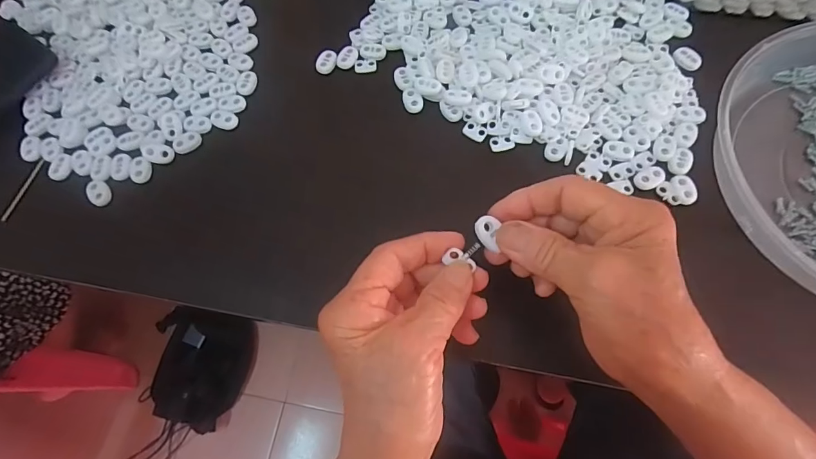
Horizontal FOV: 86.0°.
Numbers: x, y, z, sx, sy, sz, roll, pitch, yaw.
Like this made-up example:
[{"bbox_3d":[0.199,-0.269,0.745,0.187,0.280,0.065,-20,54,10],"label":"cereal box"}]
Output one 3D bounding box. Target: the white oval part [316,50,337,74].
[{"bbox_3d":[-0.069,-0.143,0.373,0.014,0.006,0.022,24,71,12],"label":"white oval part"}]

